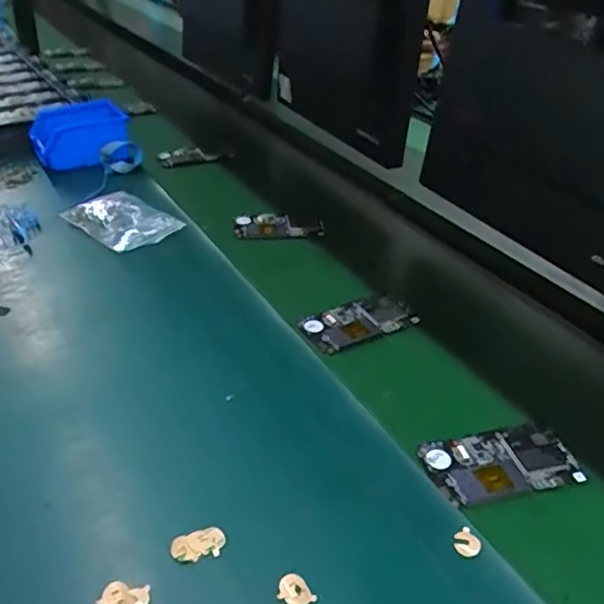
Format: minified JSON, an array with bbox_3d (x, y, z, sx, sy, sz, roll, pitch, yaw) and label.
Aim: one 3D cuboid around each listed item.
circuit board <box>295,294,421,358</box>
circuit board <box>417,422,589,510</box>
[{"bbox_3d":[0.063,0.021,0.661,0.129,0.008,0.063,-18,40,-28],"label":"circuit board"},{"bbox_3d":[0.164,0.133,0.499,0.123,0.007,0.065,-7,36,-14],"label":"circuit board"}]

